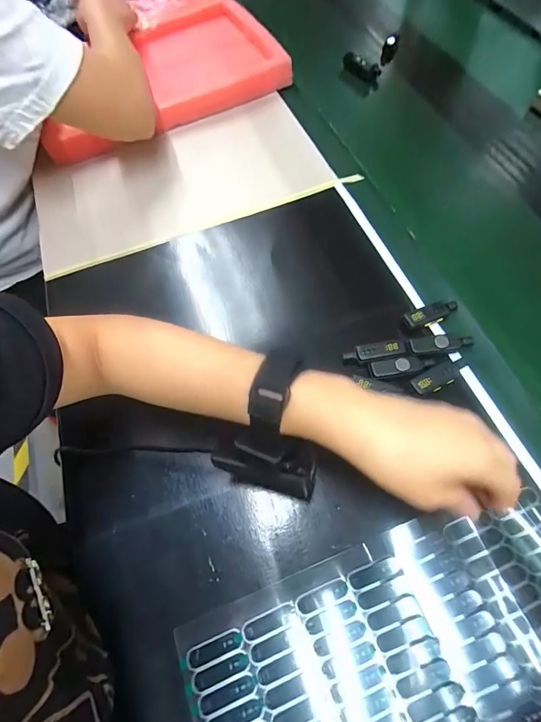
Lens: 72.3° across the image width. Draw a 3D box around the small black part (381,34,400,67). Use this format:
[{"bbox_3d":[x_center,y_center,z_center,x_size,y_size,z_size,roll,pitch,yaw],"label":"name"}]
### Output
[{"bbox_3d":[0.190,-0.496,0.590,0.023,0.038,0.019,11,64,9],"label":"small black part"}]

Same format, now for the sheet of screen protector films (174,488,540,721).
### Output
[{"bbox_3d":[0.091,0.198,0.251,0.286,0.005,0.138,-21,65,-6],"label":"sheet of screen protector films"}]

